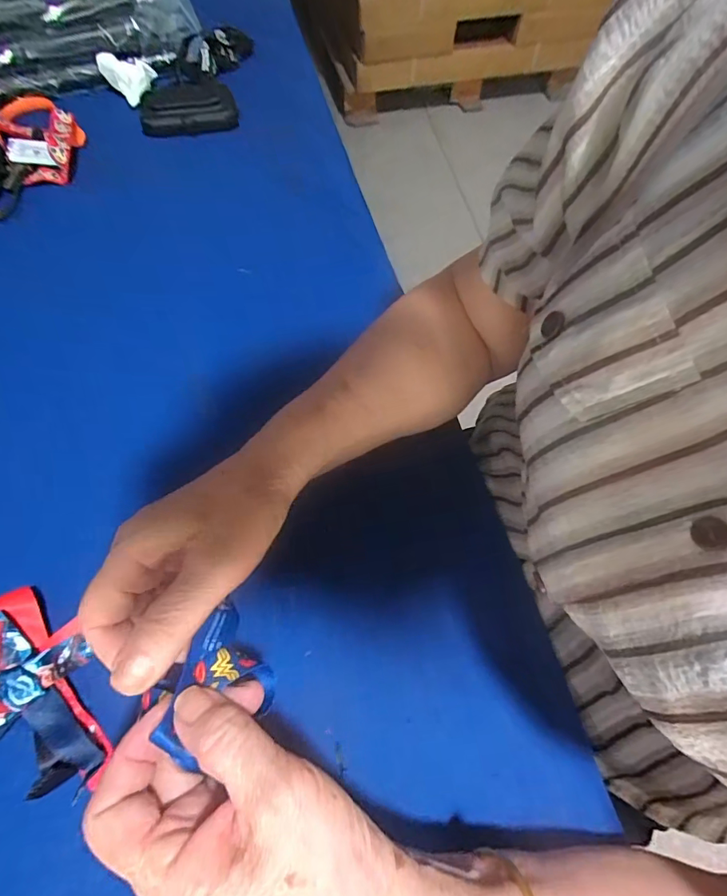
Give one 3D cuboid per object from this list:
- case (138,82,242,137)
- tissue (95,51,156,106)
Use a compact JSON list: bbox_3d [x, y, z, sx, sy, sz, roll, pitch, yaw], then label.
[{"bbox_3d":[-0.210,-0.403,0.541,0.110,0.042,0.034,-26,67,-14],"label":"case"},{"bbox_3d":[-0.286,-0.460,0.556,0.059,0.042,0.034,-32,69,-18],"label":"tissue"}]

